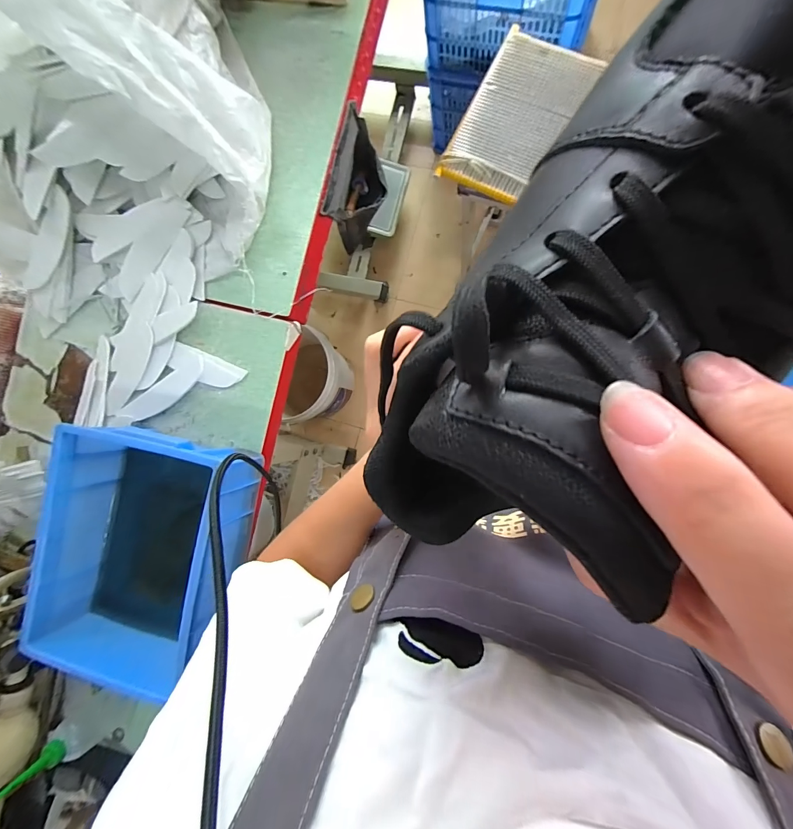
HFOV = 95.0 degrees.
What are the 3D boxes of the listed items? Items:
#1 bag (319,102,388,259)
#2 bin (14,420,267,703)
[{"bbox_3d":[-0.064,-0.421,0.665,0.071,0.136,0.183,11,91,10],"label":"bag"},{"bbox_3d":[-0.372,0.194,0.549,0.252,0.117,0.335,12,91,10],"label":"bin"}]

